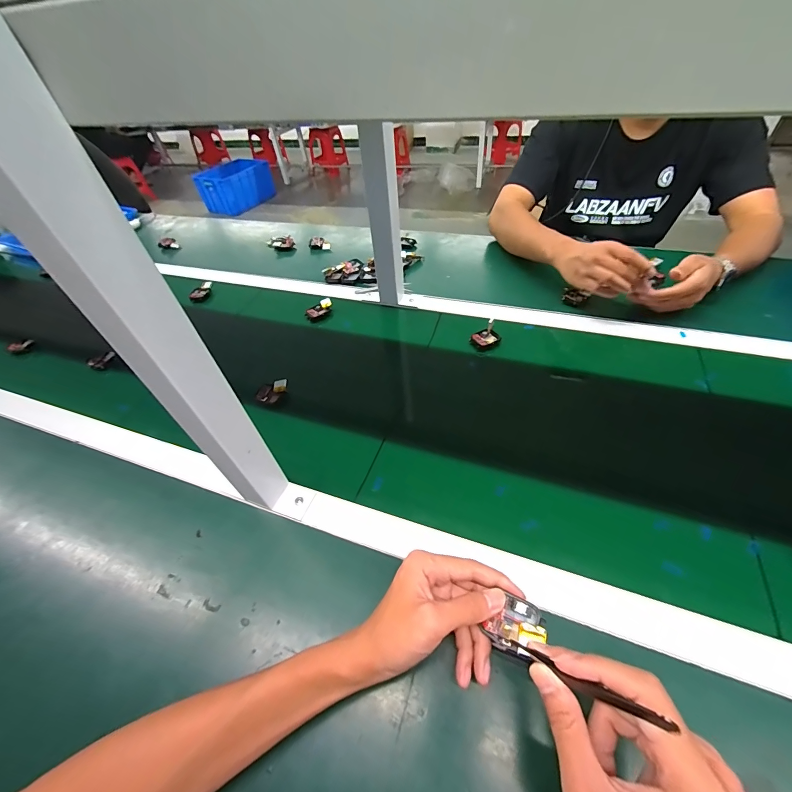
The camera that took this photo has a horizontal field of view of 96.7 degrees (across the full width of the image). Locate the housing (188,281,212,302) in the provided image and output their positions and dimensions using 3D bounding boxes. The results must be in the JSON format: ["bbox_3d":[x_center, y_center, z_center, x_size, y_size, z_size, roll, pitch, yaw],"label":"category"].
[{"bbox_3d":[-0.421,-0.224,0.764,0.025,0.020,0.062,14,51,19],"label":"housing"}]

